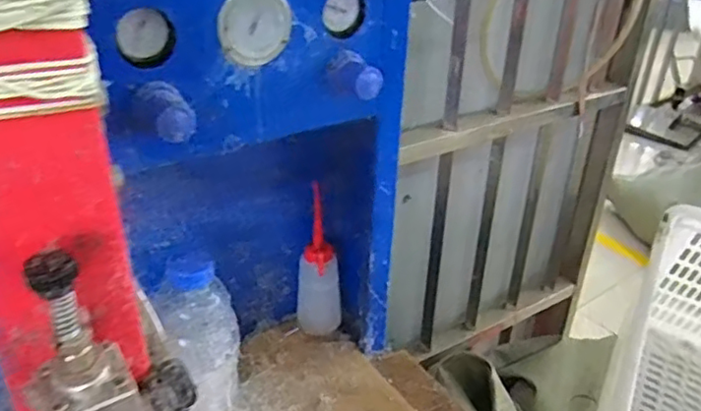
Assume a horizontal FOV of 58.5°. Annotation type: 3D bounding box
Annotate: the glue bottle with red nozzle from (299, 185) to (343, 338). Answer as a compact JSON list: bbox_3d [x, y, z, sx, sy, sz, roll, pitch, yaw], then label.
[{"bbox_3d":[-0.034,0.067,0.723,0.051,0.171,0.051,3,31,-1],"label":"glue bottle with red nozzle"}]

